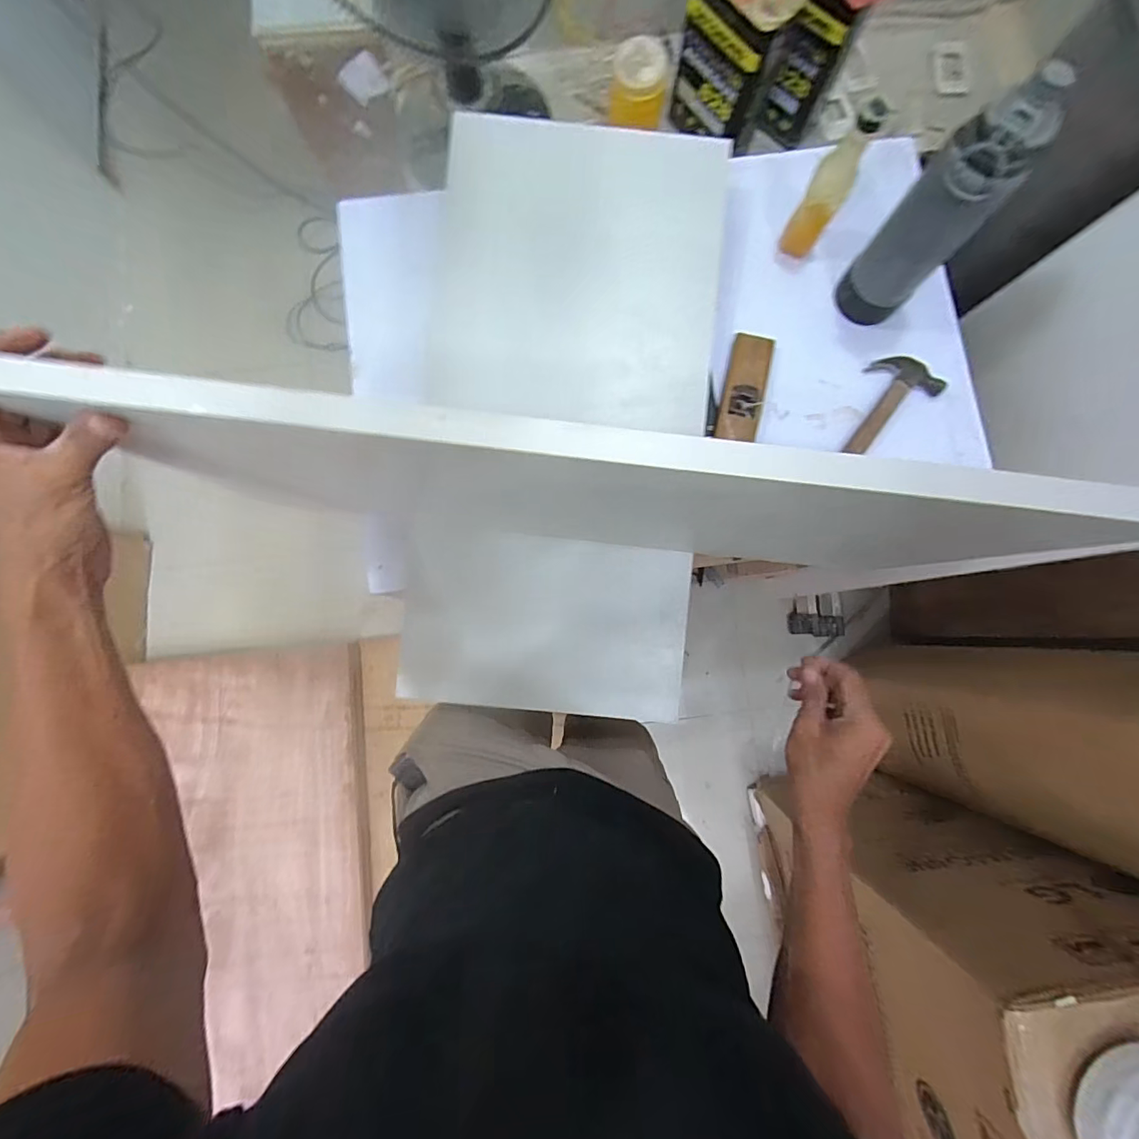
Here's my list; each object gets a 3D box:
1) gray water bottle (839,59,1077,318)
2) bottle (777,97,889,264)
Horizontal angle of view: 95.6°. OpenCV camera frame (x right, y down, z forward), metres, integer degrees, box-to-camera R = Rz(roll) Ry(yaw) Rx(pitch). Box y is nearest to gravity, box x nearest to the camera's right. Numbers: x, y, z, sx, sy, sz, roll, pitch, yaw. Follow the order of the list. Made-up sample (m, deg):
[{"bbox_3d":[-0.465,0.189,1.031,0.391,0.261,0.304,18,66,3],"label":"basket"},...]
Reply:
[{"bbox_3d":[0.424,-0.406,0.608,0.090,0.277,0.073,45,84,5],"label":"gray water bottle"},{"bbox_3d":[0.326,-0.479,0.656,0.049,0.202,0.049,0,83,0],"label":"bottle"}]

